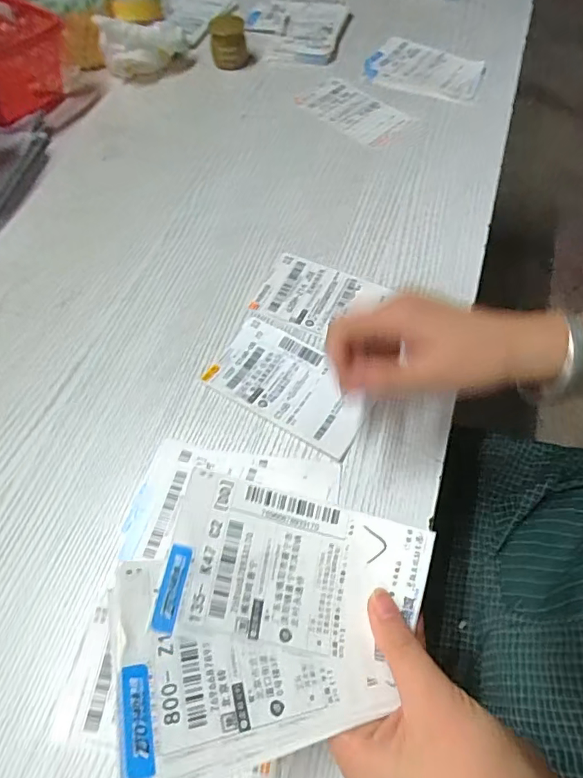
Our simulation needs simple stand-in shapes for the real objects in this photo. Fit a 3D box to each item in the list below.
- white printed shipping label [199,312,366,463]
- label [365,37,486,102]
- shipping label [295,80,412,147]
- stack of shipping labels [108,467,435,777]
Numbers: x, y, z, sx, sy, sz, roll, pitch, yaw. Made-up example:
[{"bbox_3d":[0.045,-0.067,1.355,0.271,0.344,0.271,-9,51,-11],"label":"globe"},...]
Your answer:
[{"bbox_3d":[-0.001,-0.006,0.387,0.127,0.004,0.071,29,65,16],"label":"white printed shipping label"},{"bbox_3d":[0.165,-0.395,0.592,0.133,0.008,0.092,19,67,11],"label":"label"},{"bbox_3d":[0.068,-0.327,0.563,0.128,0.005,0.064,38,68,19],"label":"shipping label"},{"bbox_3d":[-0.003,0.094,0.223,0.146,0.025,0.116,2,58,-28],"label":"stack of shipping labels"}]

